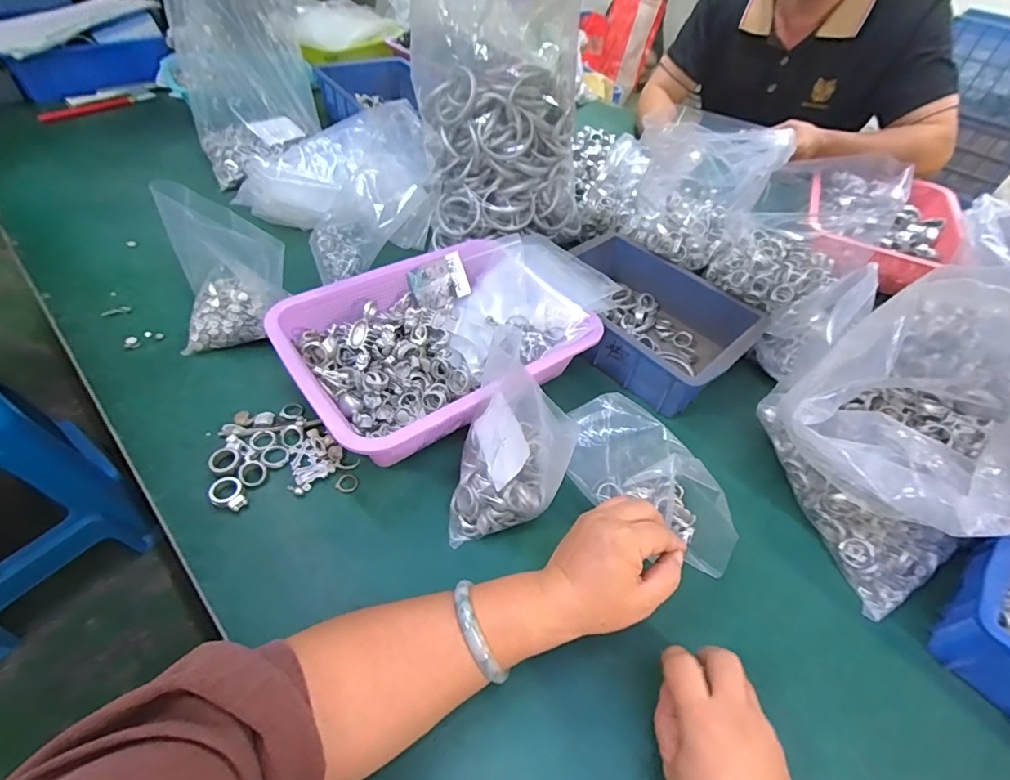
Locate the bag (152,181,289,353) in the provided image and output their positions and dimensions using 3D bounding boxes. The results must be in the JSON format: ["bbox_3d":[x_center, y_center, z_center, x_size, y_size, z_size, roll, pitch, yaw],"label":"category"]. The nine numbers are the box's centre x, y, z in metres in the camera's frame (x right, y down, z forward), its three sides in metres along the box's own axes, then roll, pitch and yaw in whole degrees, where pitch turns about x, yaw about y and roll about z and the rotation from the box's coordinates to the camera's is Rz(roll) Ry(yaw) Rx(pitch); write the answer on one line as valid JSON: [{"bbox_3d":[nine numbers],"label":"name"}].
[{"bbox_3d":[-0.298,-0.127,0.509,0.128,0.159,0.069,-7,51,-12],"label":"bag"}]

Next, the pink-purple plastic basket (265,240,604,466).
[{"bbox_3d":[-0.072,-0.046,0.514,0.292,0.077,0.230,-28,58,-26],"label":"pink-purple plastic basket"}]

